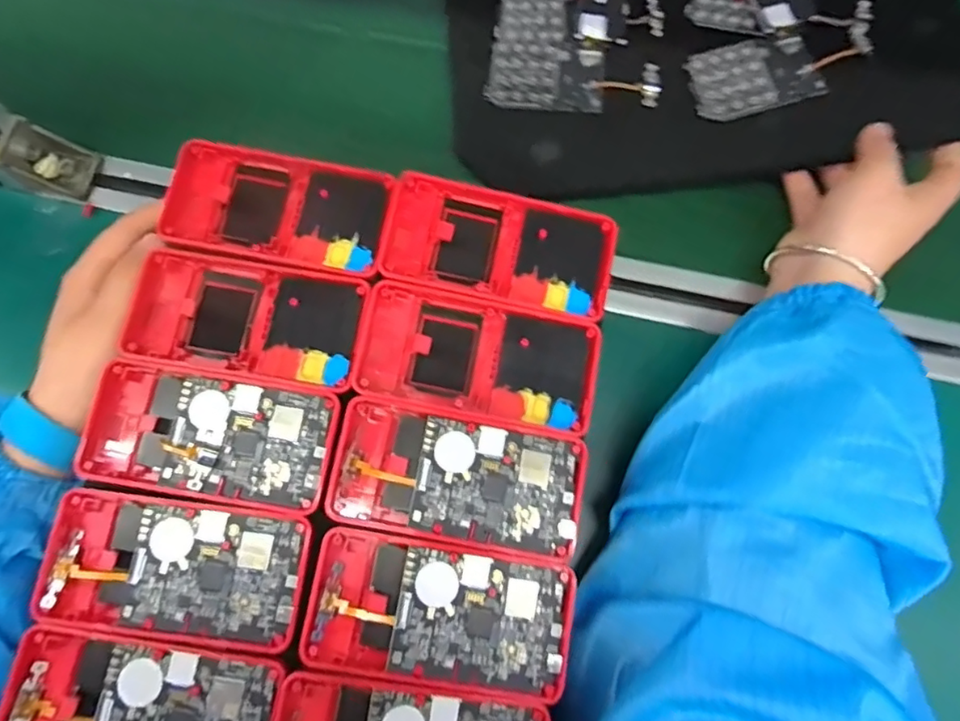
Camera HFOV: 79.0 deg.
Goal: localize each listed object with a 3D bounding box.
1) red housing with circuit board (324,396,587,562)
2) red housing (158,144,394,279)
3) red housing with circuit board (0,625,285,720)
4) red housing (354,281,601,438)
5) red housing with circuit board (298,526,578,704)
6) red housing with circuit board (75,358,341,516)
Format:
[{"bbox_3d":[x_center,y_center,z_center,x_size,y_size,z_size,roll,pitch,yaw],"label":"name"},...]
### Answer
[{"bbox_3d":[-0.009,0.058,0.286,0.119,0.018,0.061,9,77,6],"label":"red housing with circuit board"},{"bbox_3d":[-0.108,-0.085,0.320,0.118,0.016,0.066,10,73,5],"label":"red housing"},{"bbox_3d":[-0.151,0.161,0.262,0.115,0.012,0.062,7,77,5],"label":"red housing with circuit board"},{"bbox_3d":[0.000,0.000,0.308,0.119,0.022,0.061,12,75,-3],"label":"red housing"},{"bbox_3d":[-0.018,0.119,0.273,0.118,0.018,0.061,9,77,6],"label":"red housing with circuit board"},{"bbox_3d":[-0.132,0.038,0.292,0.117,0.010,0.061,8,73,4],"label":"red housing with circuit board"}]

